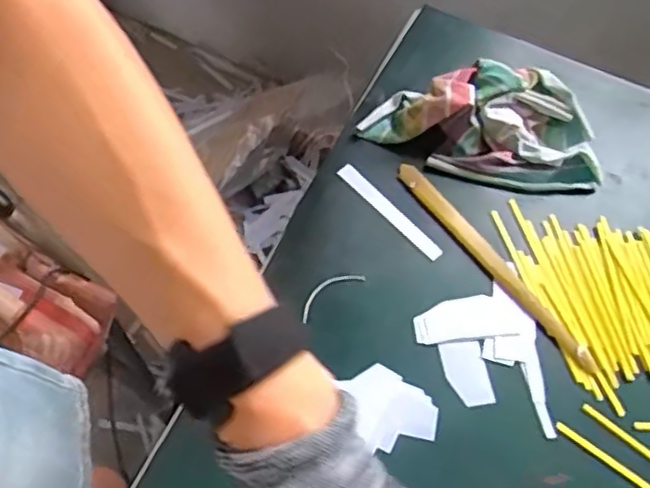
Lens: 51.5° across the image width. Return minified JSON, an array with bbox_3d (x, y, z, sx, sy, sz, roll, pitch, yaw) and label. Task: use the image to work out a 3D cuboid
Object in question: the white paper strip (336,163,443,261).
[{"bbox_3d":[0.052,-0.027,0.545,0.013,0.007,0.108,-39,71,-19],"label":"white paper strip"}]

